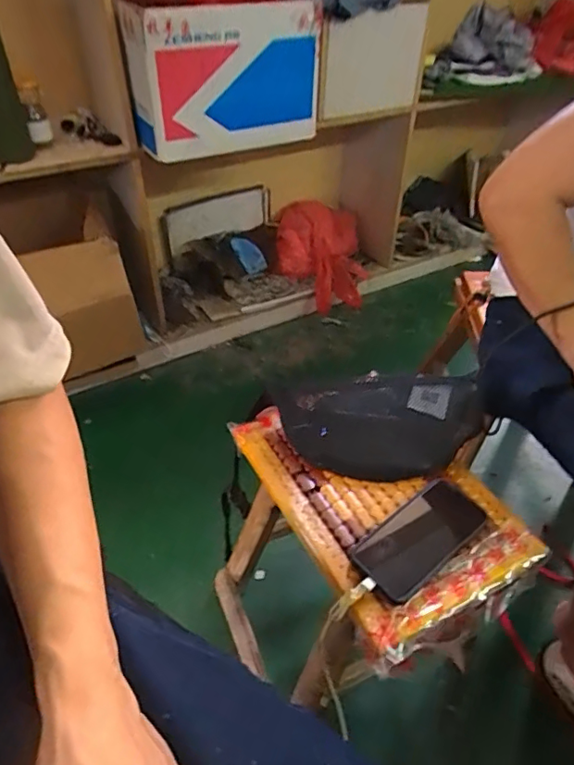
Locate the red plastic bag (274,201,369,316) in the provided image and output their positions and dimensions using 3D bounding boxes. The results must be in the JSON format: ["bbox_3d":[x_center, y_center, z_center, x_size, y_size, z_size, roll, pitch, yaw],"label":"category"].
[{"bbox_3d":[0.107,-0.383,1.648,0.285,0.246,0.172,2,43,0],"label":"red plastic bag"}]

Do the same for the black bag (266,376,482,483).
[{"bbox_3d":[0.117,0.050,0.719,0.275,0.063,0.160,5,43,4],"label":"black bag"}]

